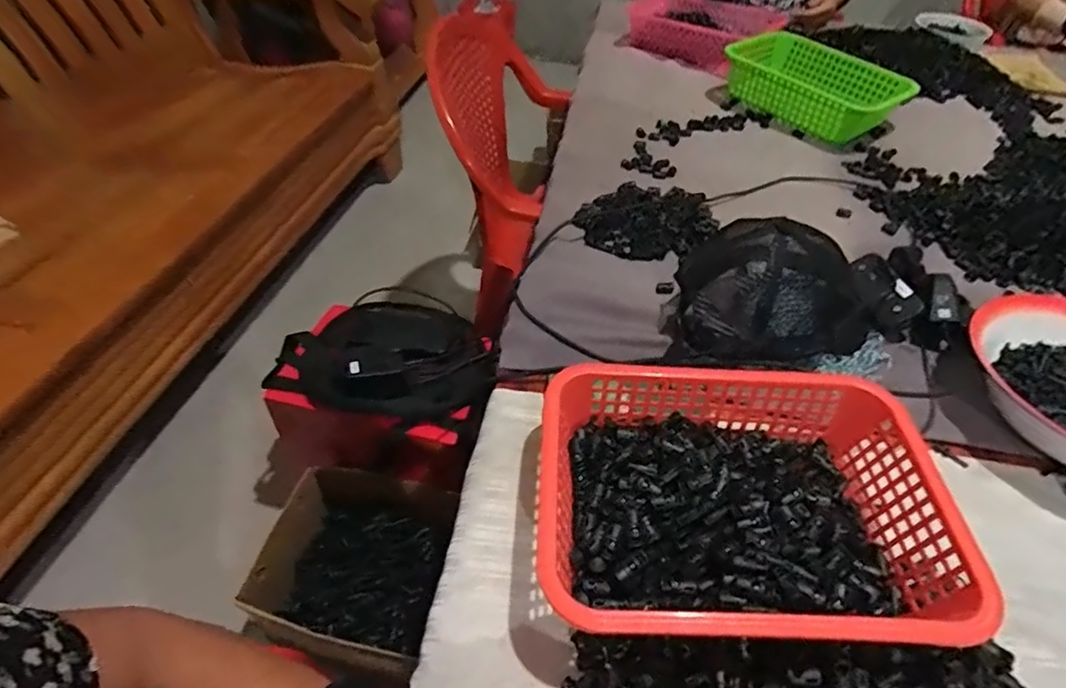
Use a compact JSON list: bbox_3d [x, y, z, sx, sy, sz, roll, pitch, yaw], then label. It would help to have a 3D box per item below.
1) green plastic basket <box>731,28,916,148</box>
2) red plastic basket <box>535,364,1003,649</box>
[{"bbox_3d":[0.523,-0.478,1.068,0.196,0.080,0.297,-33,56,-28],"label":"green plastic basket"},{"bbox_3d":[0.156,0.128,0.459,0.296,0.084,0.217,2,47,0],"label":"red plastic basket"}]

